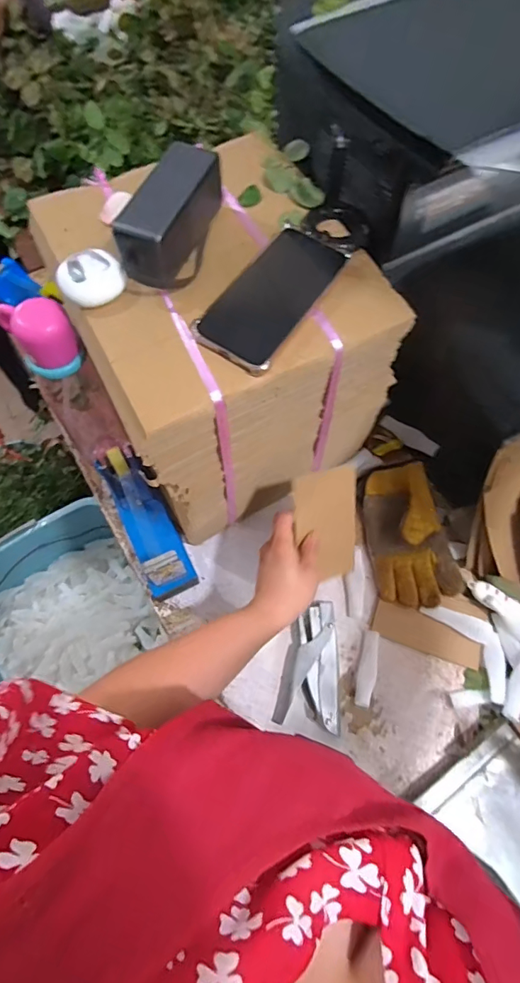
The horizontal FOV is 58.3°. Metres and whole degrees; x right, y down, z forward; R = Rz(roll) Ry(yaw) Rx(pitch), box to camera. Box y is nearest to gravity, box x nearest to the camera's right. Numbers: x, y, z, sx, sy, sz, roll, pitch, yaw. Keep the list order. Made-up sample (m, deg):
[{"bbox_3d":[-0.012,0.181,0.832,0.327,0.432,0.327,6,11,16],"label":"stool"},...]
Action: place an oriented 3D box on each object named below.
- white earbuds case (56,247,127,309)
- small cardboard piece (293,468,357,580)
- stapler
[{"bbox_3d":[-0.160,-0.202,0.433,0.055,0.021,0.058,-32,73,-13],"label":"white earbuds case"},{"bbox_3d":[0.077,0.039,0.527,0.077,0.007,0.125,-11,108,-18],"label":"small cardboard piece"},{"bbox_3d":[0.065,0.212,0.580,0.073,0.025,0.144,8,68,2],"label":"stapler"}]

